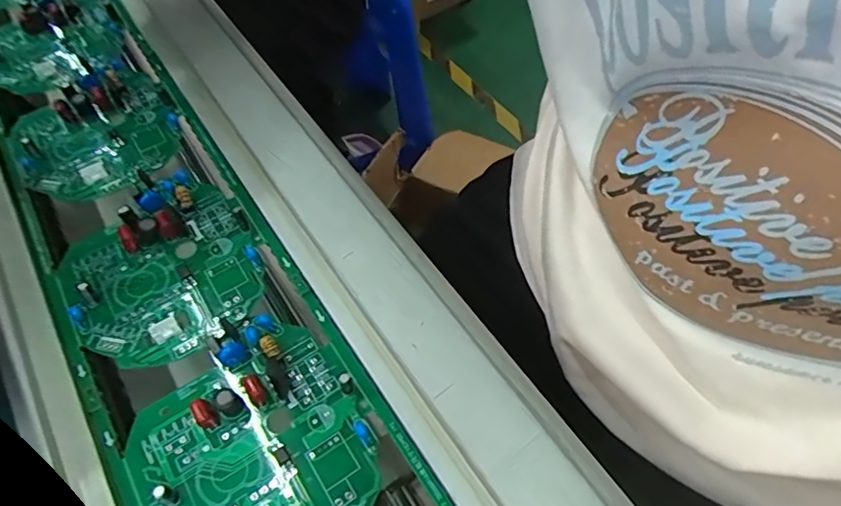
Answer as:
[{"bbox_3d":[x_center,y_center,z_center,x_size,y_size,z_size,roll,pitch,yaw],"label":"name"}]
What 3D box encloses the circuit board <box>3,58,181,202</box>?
[{"bbox_3d":[-0.171,-0.065,0.286,0.082,0.014,0.082,36,67,21],"label":"circuit board"}]

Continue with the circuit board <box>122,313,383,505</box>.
[{"bbox_3d":[-0.062,0.070,0.199,0.081,0.009,0.091,-37,64,-17],"label":"circuit board"}]

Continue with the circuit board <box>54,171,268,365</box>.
[{"bbox_3d":[-0.113,0.005,0.237,0.083,0.014,0.080,38,68,22],"label":"circuit board"}]

